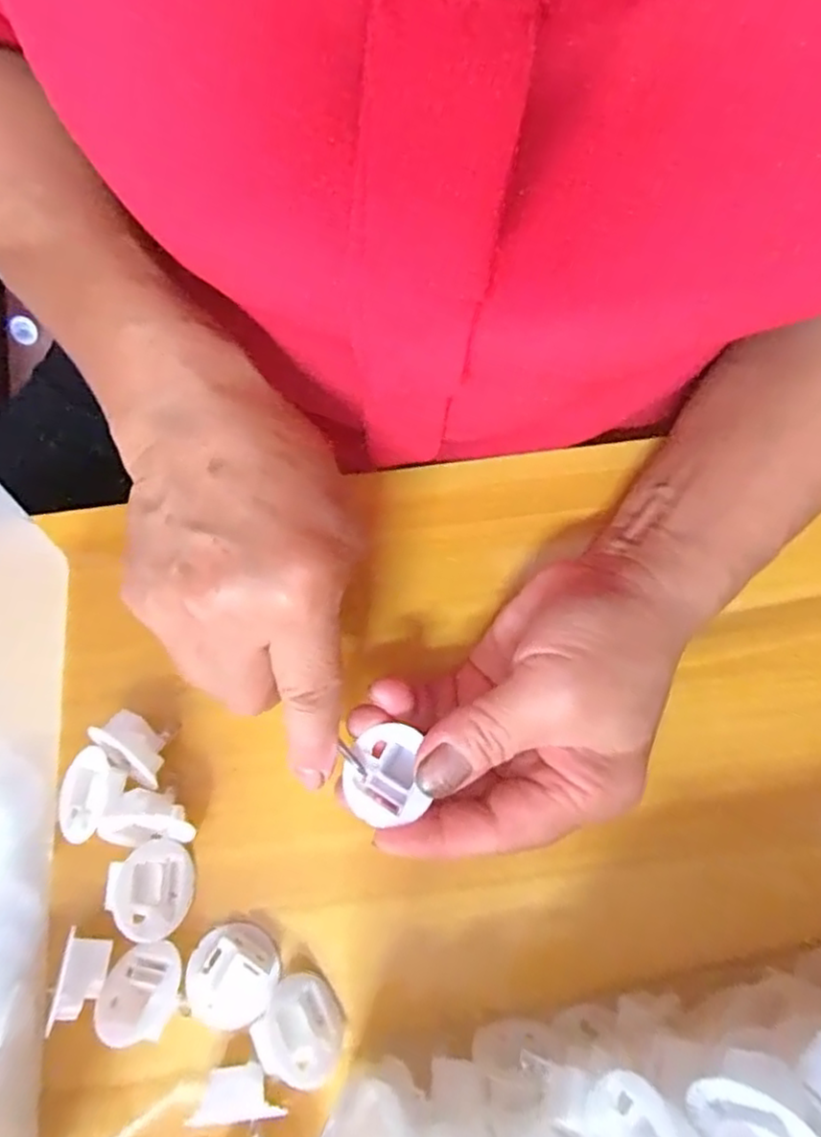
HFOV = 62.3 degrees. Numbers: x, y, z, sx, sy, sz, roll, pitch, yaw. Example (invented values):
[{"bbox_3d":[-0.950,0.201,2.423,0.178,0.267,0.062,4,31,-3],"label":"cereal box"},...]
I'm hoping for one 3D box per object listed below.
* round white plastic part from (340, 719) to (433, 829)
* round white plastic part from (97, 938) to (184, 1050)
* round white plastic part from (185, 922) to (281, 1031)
[{"bbox_3d":[-0.009,0.069,0.229,0.028,0.010,0.031,8,75,3],"label":"round white plastic part"},{"bbox_3d":[-0.096,0.151,0.240,0.028,0.013,0.031,-1,41,15],"label":"round white plastic part"},{"bbox_3d":[-0.064,0.147,0.245,0.031,0.013,0.031,0,75,0],"label":"round white plastic part"}]

